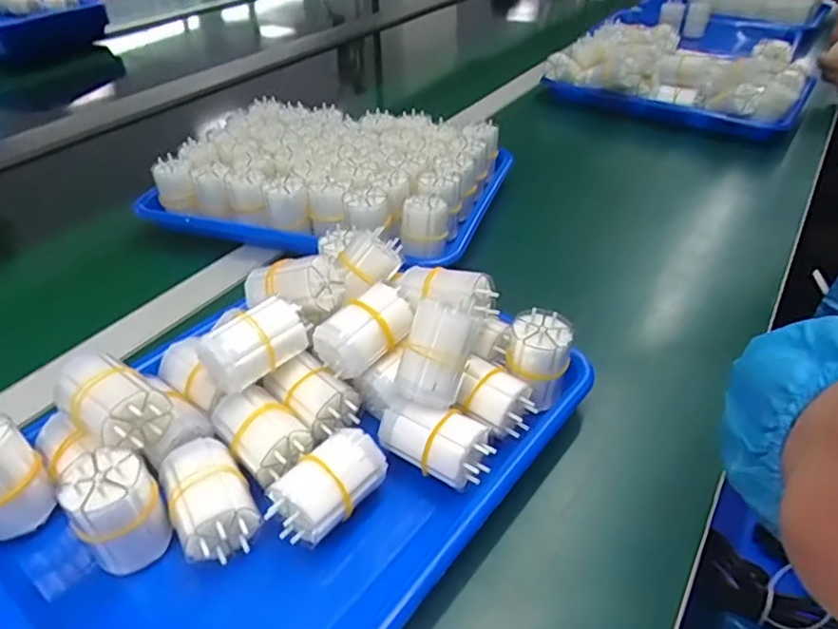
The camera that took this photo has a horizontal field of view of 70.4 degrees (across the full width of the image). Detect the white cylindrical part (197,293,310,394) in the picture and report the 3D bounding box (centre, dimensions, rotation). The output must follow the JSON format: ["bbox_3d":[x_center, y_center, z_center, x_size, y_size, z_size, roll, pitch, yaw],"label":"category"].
[{"bbox_3d":[-0.102,0.019,0.361,0.043,0.039,0.067,22,44,27],"label":"white cylindrical part"}]

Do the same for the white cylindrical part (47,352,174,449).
[{"bbox_3d":[-0.171,0.047,0.326,0.060,0.032,0.037,23,44,27],"label":"white cylindrical part"}]

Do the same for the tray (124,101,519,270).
[{"bbox_3d":[-0.093,-0.137,0.595,0.327,0.054,0.243,11,40,15],"label":"tray"}]

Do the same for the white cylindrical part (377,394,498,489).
[{"bbox_3d":[0.010,0.069,0.343,0.064,0.030,0.034,19,43,24],"label":"white cylindrical part"}]

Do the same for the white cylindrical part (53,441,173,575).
[{"bbox_3d":[-0.153,0.104,0.305,0.039,0.068,0.038,-1,39,1],"label":"white cylindrical part"}]

